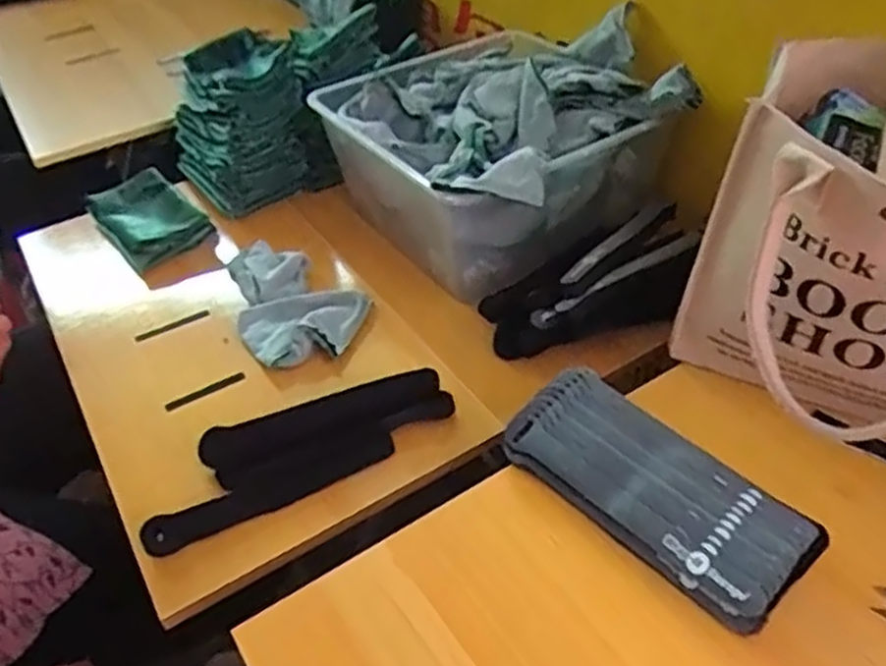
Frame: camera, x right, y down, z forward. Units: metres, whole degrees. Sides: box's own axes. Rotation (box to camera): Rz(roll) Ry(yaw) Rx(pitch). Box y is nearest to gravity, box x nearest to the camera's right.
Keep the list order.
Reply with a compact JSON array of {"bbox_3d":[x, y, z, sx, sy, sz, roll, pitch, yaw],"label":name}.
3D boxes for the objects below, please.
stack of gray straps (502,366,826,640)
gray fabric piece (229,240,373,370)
[{"bbox_3d":[0.140,0.105,0.506,0.092,0.037,0.206,-34,48,-29],"label":"stack of gray straps"},{"bbox_3d":[-0.146,-0.039,0.764,0.123,0.029,0.176,-15,42,-10],"label":"gray fabric piece"}]

